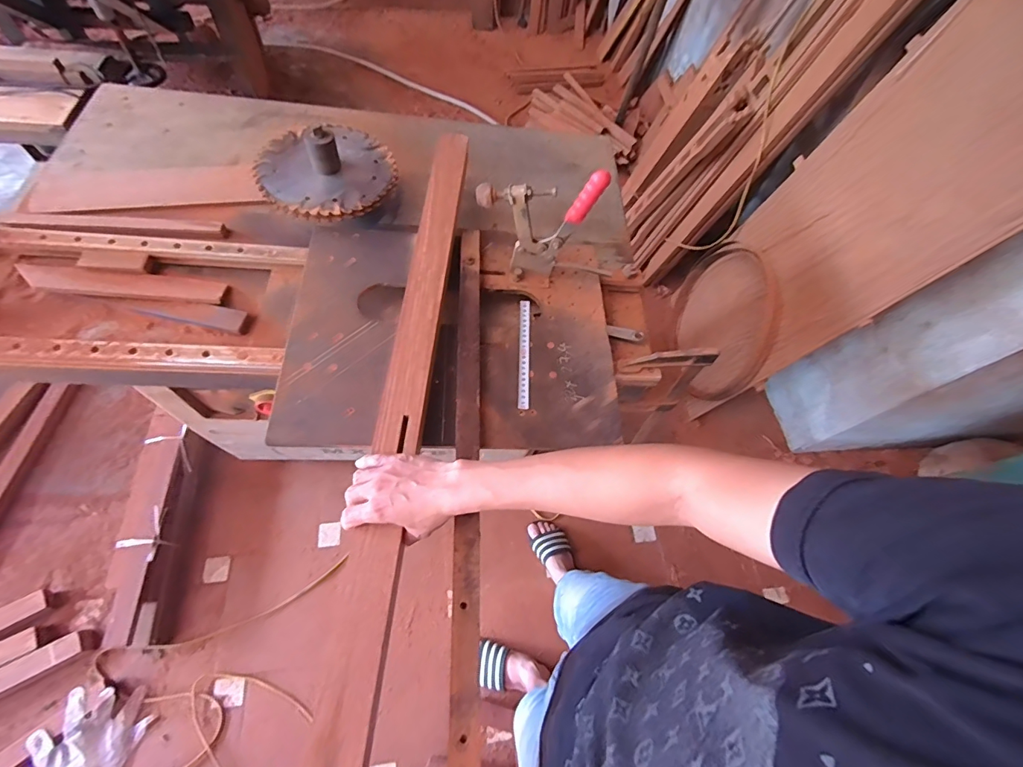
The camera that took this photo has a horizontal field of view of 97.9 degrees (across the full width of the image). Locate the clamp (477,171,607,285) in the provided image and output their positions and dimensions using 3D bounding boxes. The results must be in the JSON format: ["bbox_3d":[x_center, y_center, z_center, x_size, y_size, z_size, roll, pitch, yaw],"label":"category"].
[{"bbox_3d":[0.031,-0.230,0.677,0.170,0.225,0.043,4,62,-5],"label":"clamp"}]

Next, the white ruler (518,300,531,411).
[{"bbox_3d":[0.020,-0.050,0.713,0.017,0.009,0.197,6,63,-6],"label":"white ruler"}]

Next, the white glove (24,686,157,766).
[{"bbox_3d":[-1.013,0.856,1.053,0.223,0.052,0.233,13,62,-2],"label":"white glove"}]

